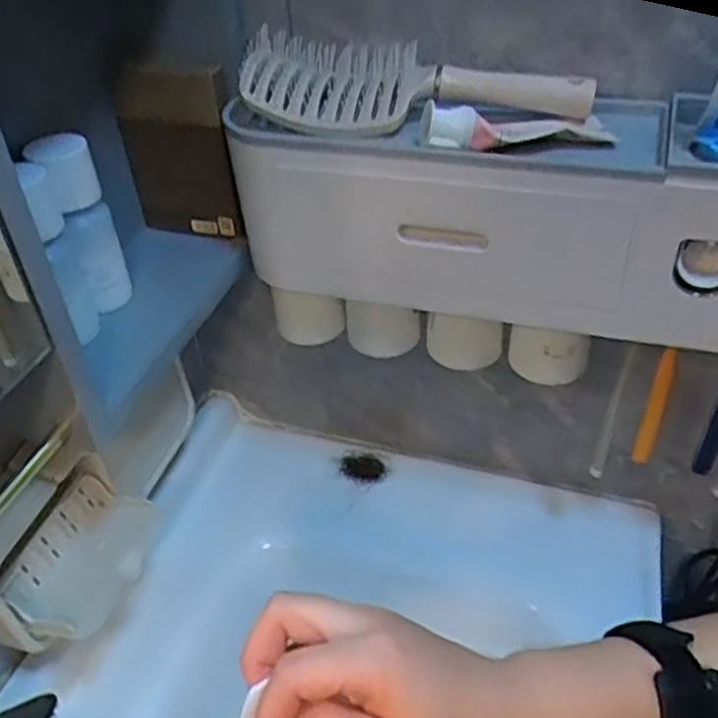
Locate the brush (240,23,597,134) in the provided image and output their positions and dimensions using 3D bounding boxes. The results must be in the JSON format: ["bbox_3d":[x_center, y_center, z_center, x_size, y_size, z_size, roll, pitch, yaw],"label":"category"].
[{"bbox_3d":[0.041,-0.199,0.525,0.245,0.043,0.080,5,41,11],"label":"brush"}]

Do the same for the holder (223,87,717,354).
[{"bbox_3d":[0.122,-0.101,0.508,0.444,0.153,0.083,13,43,19],"label":"holder"}]

